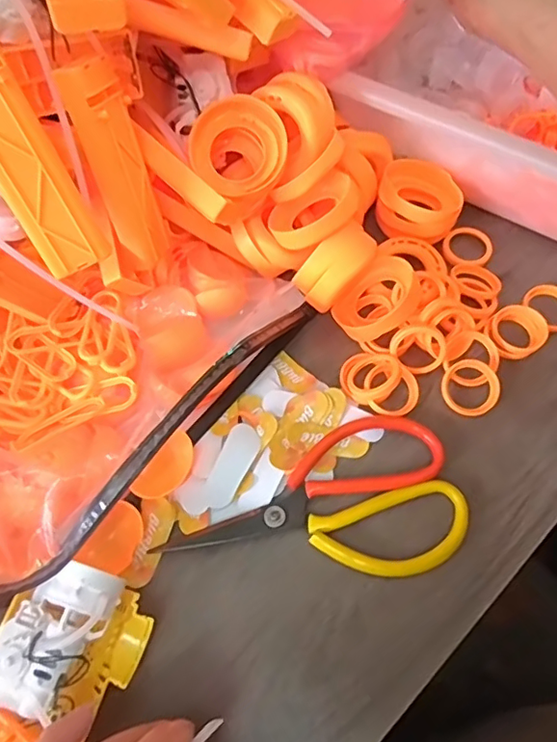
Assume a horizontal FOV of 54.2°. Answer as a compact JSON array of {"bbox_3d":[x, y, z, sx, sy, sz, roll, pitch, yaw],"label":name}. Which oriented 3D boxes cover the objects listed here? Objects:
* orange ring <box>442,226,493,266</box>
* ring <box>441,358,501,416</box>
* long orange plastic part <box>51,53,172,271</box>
[{"bbox_3d":[0.139,-0.091,0.399,0.035,0.006,0.035,-1,64,2],"label":"orange ring"},{"bbox_3d":[0.122,0.011,0.346,0.035,0.004,0.035,-2,80,9],"label":"ring"},{"bbox_3d":[-0.087,-0.112,0.301,0.030,0.107,0.027,-20,40,-8],"label":"long orange plastic part"}]

